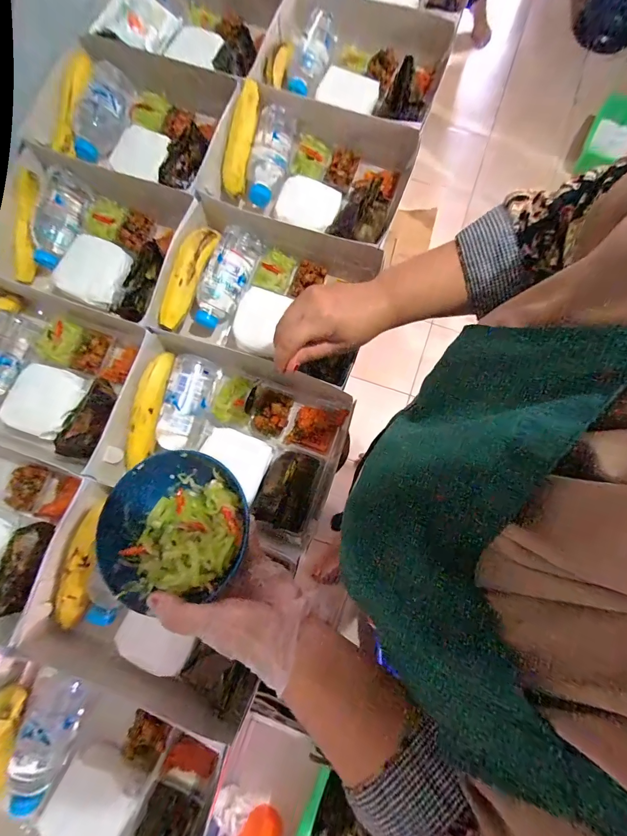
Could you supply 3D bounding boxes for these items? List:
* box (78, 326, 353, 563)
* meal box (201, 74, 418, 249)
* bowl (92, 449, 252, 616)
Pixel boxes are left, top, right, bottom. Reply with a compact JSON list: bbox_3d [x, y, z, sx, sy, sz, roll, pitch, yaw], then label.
[{"bbox_3d":[-0.111,0.022,0.478,0.289,0.057,0.216,20,81,4],"label":"box"},{"bbox_3d":[-0.009,-0.372,0.541,0.275,0.068,0.180,20,81,4],"label":"meal box"},{"bbox_3d":[-0.129,0.098,0.339,0.132,0.053,0.124,0,80,1],"label":"bowl"}]

